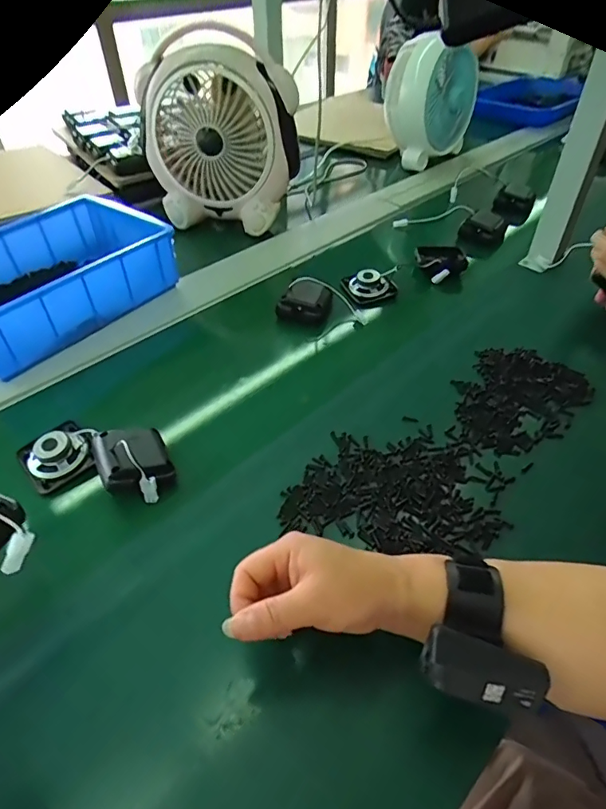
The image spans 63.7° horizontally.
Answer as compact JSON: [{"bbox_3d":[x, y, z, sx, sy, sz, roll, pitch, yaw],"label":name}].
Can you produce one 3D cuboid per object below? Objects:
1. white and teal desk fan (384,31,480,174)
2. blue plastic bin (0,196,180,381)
[{"bbox_3d":[0.256,-0.624,1.023,0.165,0.219,0.207,19,46,16],"label":"white and teal desk fan"},{"bbox_3d":[-0.338,-0.170,0.651,0.205,0.088,0.291,31,50,26],"label":"blue plastic bin"}]

